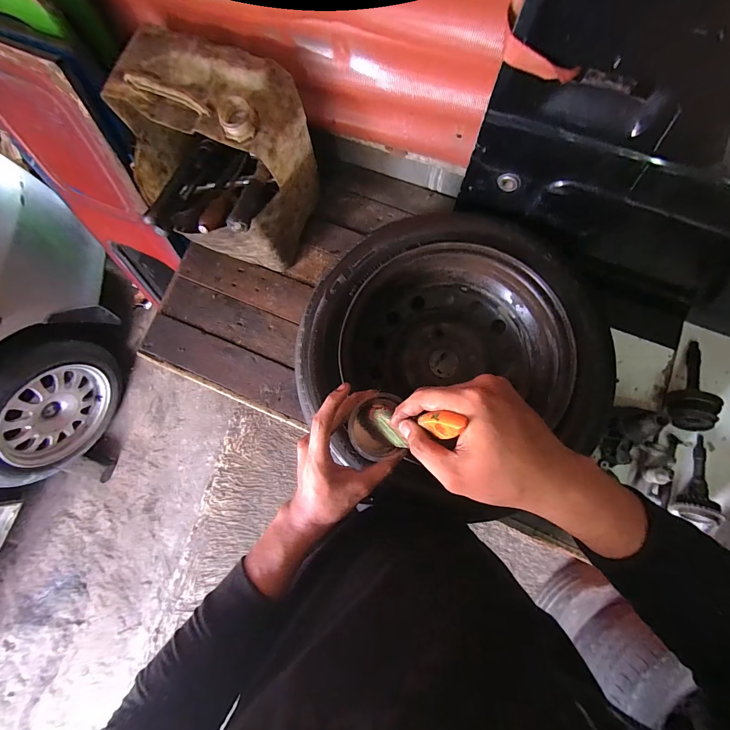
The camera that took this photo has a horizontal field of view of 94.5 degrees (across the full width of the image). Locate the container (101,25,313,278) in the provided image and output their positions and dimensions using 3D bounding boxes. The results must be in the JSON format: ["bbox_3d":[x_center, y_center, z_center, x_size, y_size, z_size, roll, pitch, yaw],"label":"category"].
[{"bbox_3d":[-0.287,-0.358,0.646,0.300,0.292,0.267,17,78,4],"label":"container"}]

